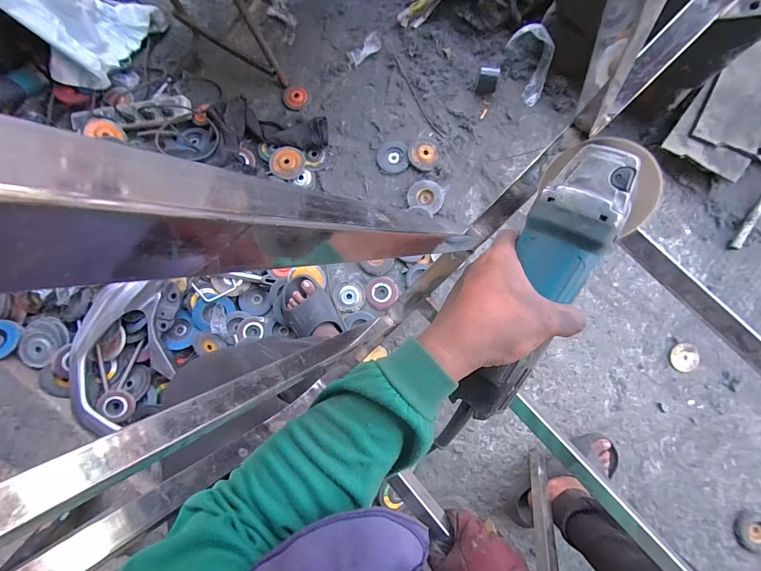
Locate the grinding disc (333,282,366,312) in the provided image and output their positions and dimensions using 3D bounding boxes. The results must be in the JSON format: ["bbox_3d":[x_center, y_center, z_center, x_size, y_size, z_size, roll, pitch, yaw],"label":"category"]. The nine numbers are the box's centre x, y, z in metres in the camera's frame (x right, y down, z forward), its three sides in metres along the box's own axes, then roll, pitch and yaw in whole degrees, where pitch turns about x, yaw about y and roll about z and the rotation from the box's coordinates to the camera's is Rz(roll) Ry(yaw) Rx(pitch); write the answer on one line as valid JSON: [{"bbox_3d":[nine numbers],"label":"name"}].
[{"bbox_3d":[-0.083,0.031,0.907,0.083,0.013,0.080,0,82,3],"label":"grinding disc"}]

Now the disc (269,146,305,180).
[{"bbox_3d":[-0.263,-0.345,0.954,0.094,0.016,0.088,0,82,3],"label":"disc"}]

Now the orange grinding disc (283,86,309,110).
[{"bbox_3d":[-0.247,-0.550,0.991,0.069,0.011,0.071,0,82,3],"label":"orange grinding disc"}]

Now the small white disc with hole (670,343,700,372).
[{"bbox_3d":[0.775,0.184,0.865,0.062,0.005,0.070,-8,86,17],"label":"small white disc with hole"}]

